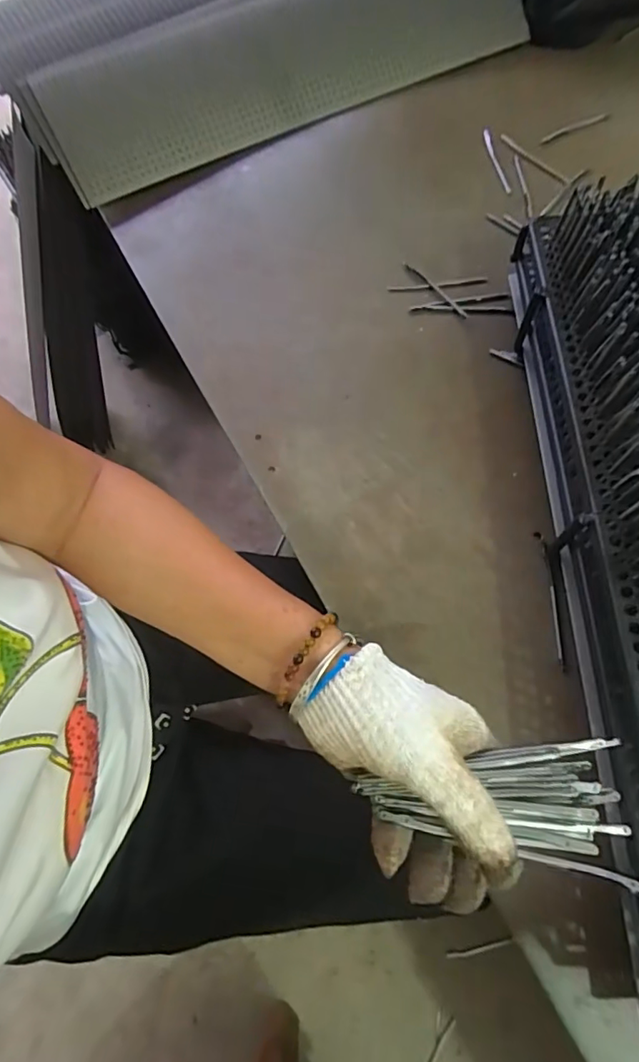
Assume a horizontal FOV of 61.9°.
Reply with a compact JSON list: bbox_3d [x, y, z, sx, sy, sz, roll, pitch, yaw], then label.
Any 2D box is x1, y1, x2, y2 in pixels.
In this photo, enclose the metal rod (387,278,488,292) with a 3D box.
[{"bbox_3d":[0.124,-0.258,0.561,0.102,0.006,0.007,-4,67,2],"label":"metal rod"}]

